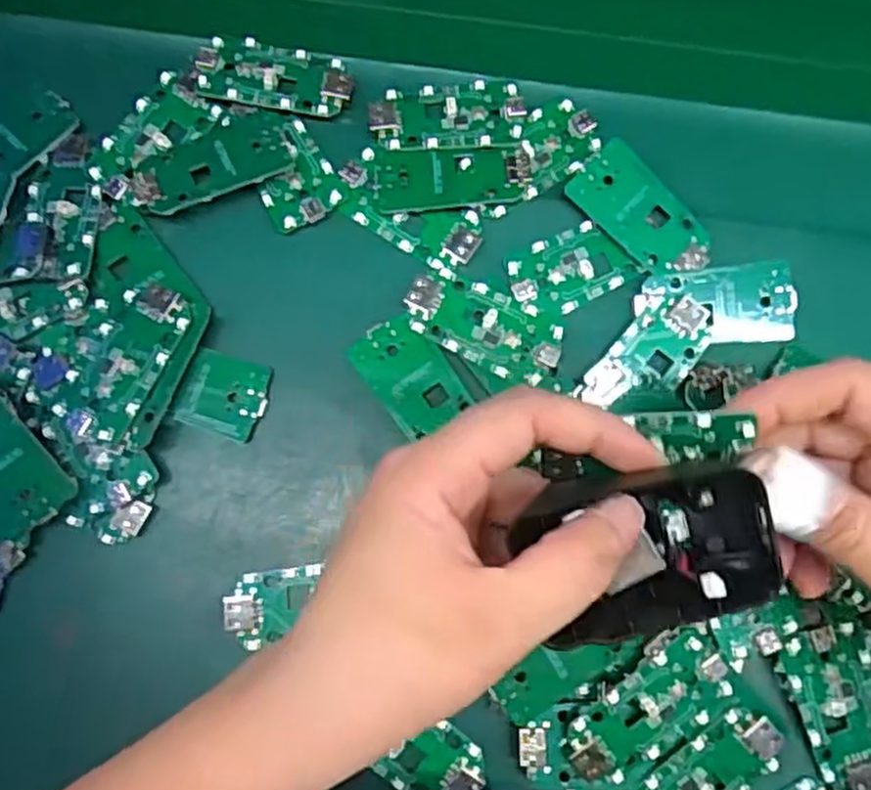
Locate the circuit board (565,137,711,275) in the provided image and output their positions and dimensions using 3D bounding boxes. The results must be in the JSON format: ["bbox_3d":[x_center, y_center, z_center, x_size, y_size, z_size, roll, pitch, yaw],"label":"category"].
[{"bbox_3d":[0.085,-0.073,0.308,0.032,0.009,0.061,-44,84,-6],"label":"circuit board"}]

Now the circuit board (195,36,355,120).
[{"bbox_3d":[-0.067,-0.133,0.315,0.063,0.006,0.031,13,82,2],"label":"circuit board"}]

